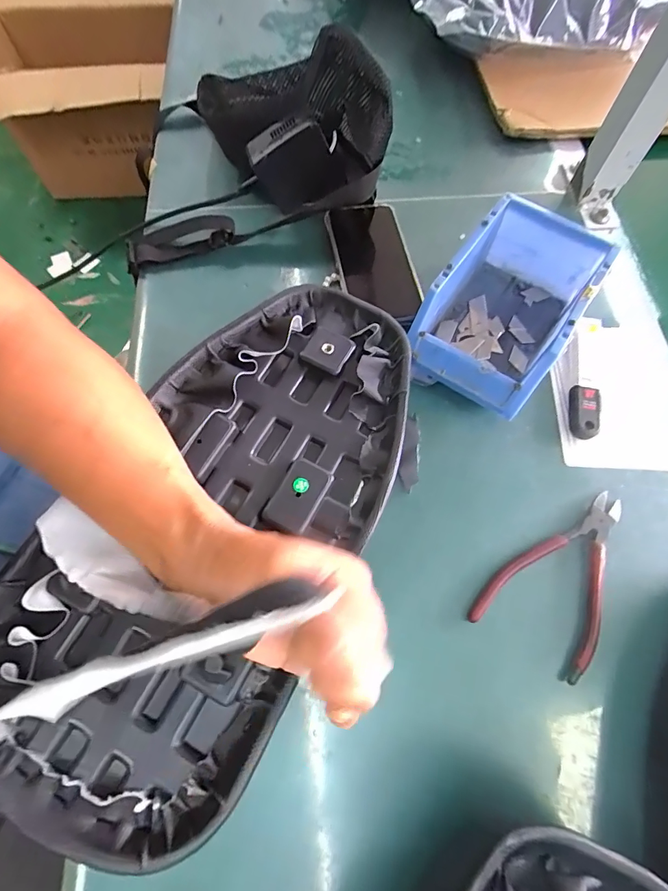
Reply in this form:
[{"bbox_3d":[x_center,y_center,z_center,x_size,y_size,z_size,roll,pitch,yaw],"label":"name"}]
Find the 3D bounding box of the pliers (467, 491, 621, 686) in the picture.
[{"bbox_3d":[0.187,0.103,0.340,0.086,0.014,0.156,40,73,15],"label":"pliers"}]

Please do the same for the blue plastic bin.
[{"bbox_3d":[0.158,-0.126,0.394,0.113,0.074,0.180,33,71,13],"label":"blue plastic bin"}]

